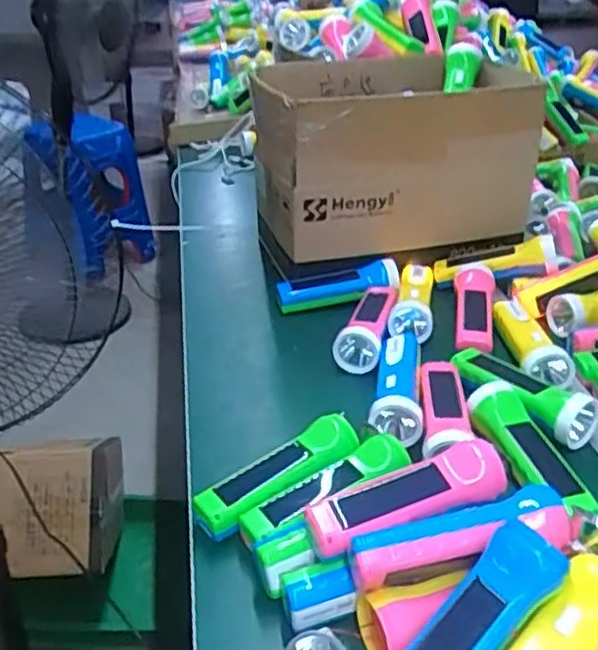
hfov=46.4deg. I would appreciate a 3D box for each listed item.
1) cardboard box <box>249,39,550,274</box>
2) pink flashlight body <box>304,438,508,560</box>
[{"bbox_3d":[0.133,-0.233,1.006,0.375,0.244,0.269,-9,32,-15],"label":"cardboard box"},{"bbox_3d":[0.085,0.135,0.534,0.162,0.041,0.052,-11,33,-18],"label":"pink flashlight body"}]

